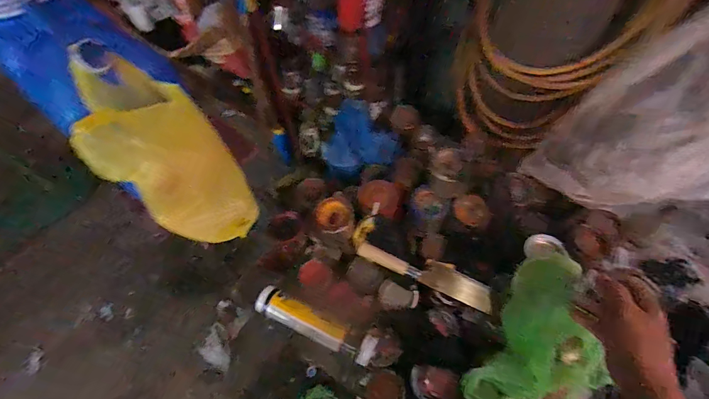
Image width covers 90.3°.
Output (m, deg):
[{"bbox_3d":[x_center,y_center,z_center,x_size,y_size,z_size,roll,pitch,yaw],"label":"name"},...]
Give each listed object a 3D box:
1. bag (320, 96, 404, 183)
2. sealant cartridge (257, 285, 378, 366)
[{"bbox_3d":[0.014,-0.145,0.850,0.183,0.085,0.169,-10,59,-2],"label":"bag"},{"bbox_3d":[-0.068,0.213,0.603,0.215,0.048,0.047,21,63,15],"label":"sealant cartridge"}]

